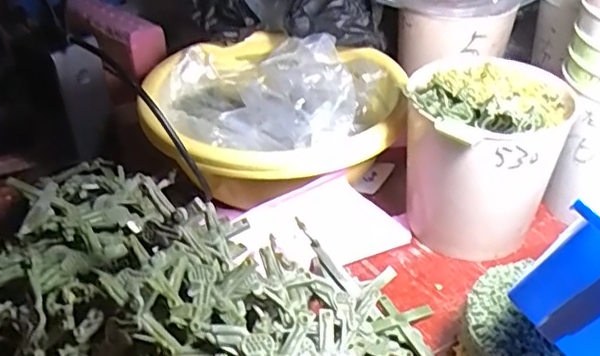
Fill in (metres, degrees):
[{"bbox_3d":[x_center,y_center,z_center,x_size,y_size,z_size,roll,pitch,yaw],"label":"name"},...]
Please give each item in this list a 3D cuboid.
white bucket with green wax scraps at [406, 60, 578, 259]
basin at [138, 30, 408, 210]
[{"bbox_3d":[0.136,-0.013,0.432,0.112,0.130,0.098,7,37,12],"label":"white bucket with green wax scraps"},{"bbox_3d":[-0.020,-0.060,0.503,0.213,0.067,0.205,-2,36,1],"label":"basin"}]

